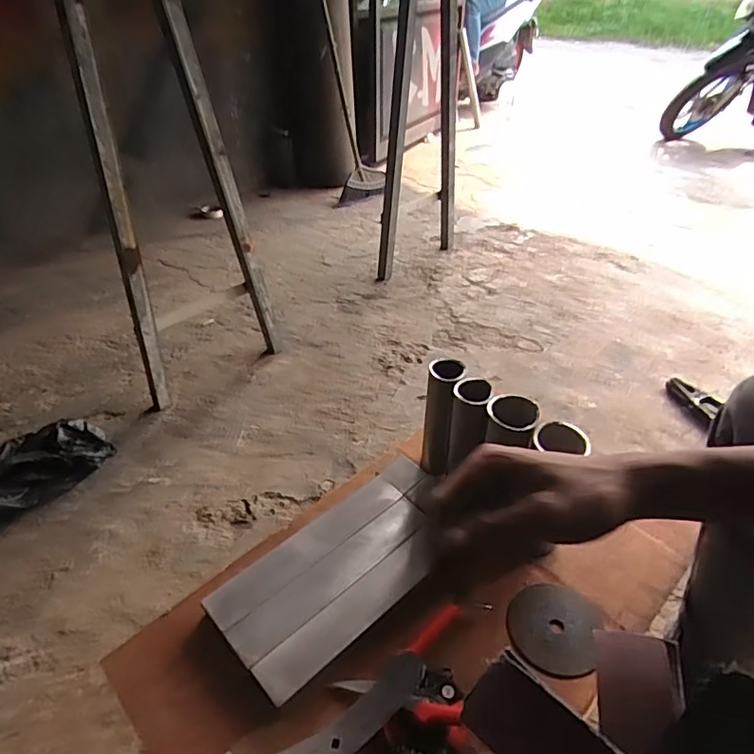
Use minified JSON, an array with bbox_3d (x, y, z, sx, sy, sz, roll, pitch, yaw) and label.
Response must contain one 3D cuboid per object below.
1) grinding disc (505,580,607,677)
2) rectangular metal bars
[{"bbox_3d":[0.193,0.274,0.583,0.094,0.012,0.098,0,39,0],"label":"grinding disc"},{"bbox_3d":[-0.028,0.213,0.636,0.316,0.022,0.145,-31,49,-33],"label":"rectangular metal bars"}]

